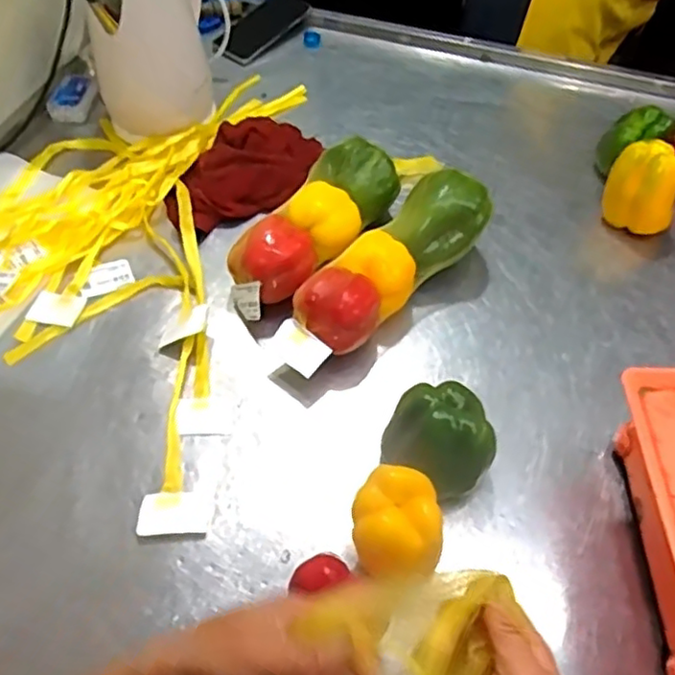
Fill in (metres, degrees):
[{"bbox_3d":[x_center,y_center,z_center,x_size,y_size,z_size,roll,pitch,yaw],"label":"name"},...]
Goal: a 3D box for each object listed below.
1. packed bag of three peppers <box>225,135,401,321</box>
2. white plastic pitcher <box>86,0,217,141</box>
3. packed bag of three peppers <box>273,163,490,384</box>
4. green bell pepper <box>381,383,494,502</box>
[{"bbox_3d":[-0.028,-0.122,0.738,0.102,0.090,0.240,29,60,18],"label":"packed bag of three peppers"},{"bbox_3d":[-0.245,-0.392,0.841,0.145,0.212,0.157,-10,56,-7],"label":"white plastic pitcher"},{"bbox_3d":[0.049,-0.072,0.706,0.093,0.095,0.287,40,64,23],"label":"packed bag of three peppers"},{"bbox_3d":[0.091,0.096,0.590,0.092,0.091,0.091,0,55,0],"label":"green bell pepper"}]

